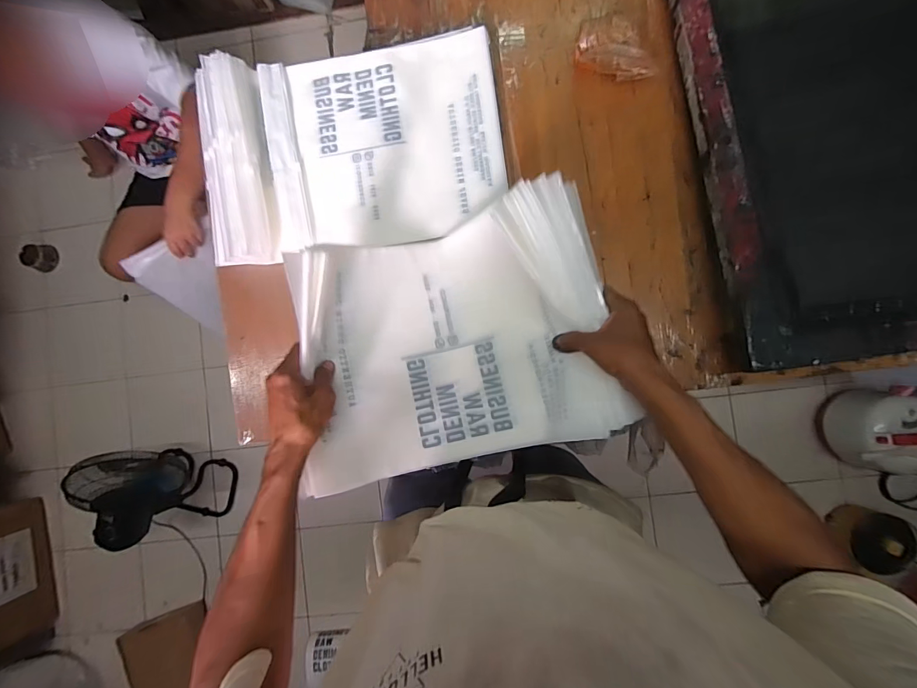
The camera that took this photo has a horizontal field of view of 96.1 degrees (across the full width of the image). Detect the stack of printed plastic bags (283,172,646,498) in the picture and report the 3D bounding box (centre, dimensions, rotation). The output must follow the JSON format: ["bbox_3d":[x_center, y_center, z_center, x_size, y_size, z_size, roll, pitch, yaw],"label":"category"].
[{"bbox_3d":[-0.013,0.003,0.502,0.381,0.147,0.306,-13,87,3],"label":"stack of printed plastic bags"}]

